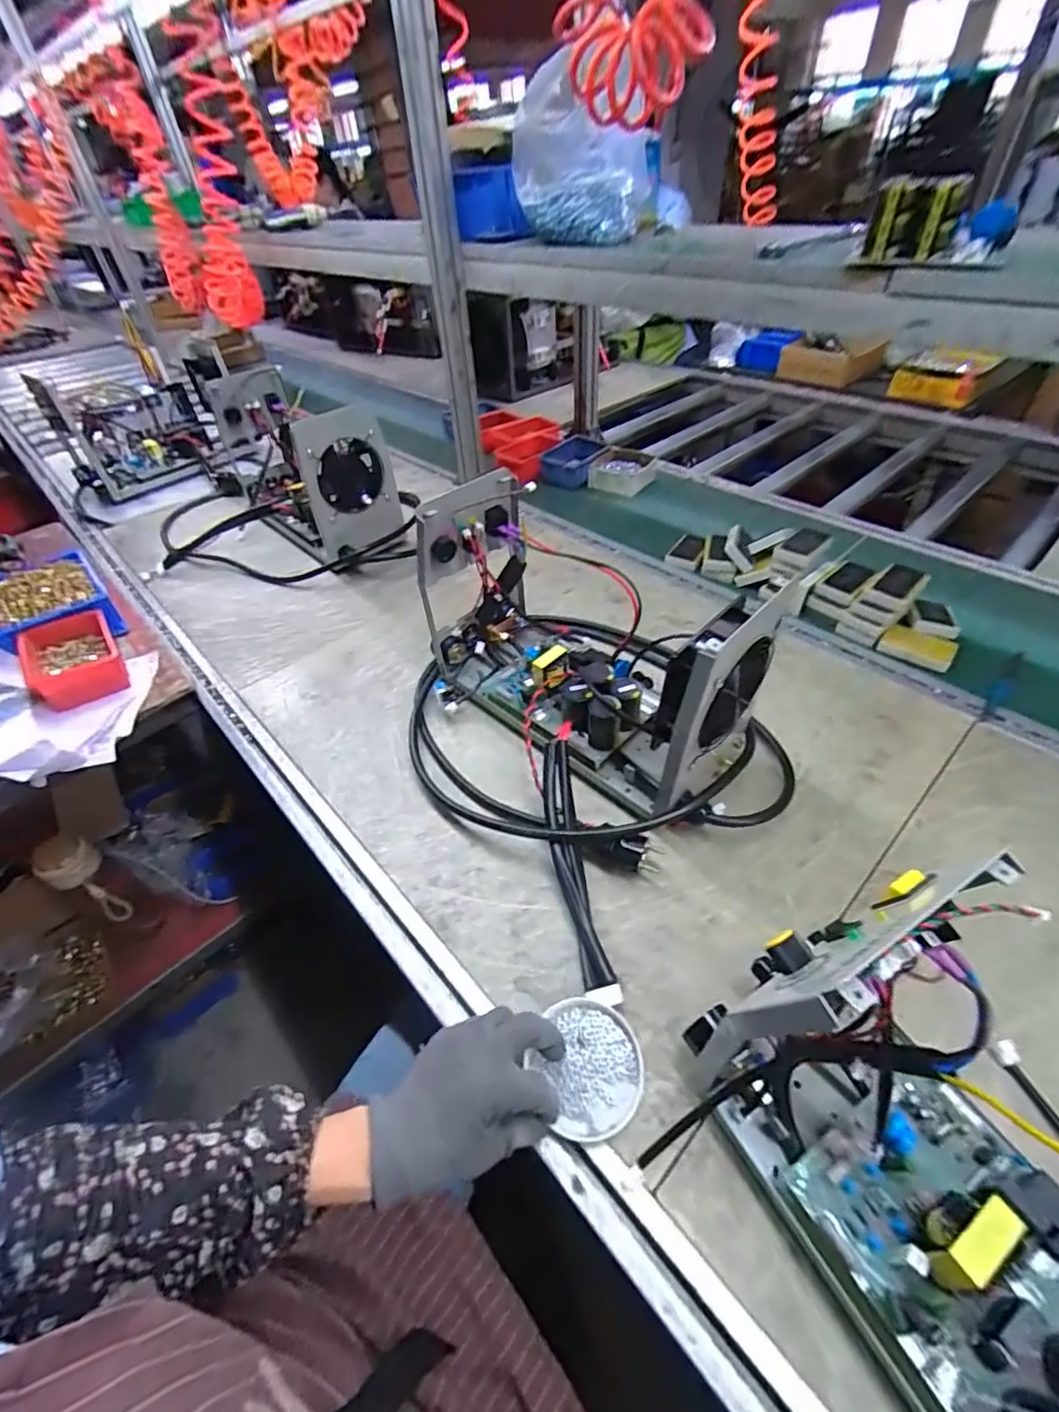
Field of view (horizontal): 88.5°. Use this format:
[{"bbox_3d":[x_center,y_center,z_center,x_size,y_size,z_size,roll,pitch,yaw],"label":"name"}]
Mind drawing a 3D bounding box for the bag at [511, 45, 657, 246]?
[{"bbox_3d":[0.073,-0.735,0.731,0.187,0.164,0.113,-1,46,4],"label":"bag"}]

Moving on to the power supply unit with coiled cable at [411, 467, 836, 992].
[{"bbox_3d":[0.046,-0.032,0.557,0.333,0.230,0.437,-32,52,-23],"label":"power supply unit with coiled cable"}]

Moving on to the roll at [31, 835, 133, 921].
[{"bbox_3d":[-0.704,0.278,0.872,0.066,0.168,0.069,-2,45,2],"label":"roll"}]

